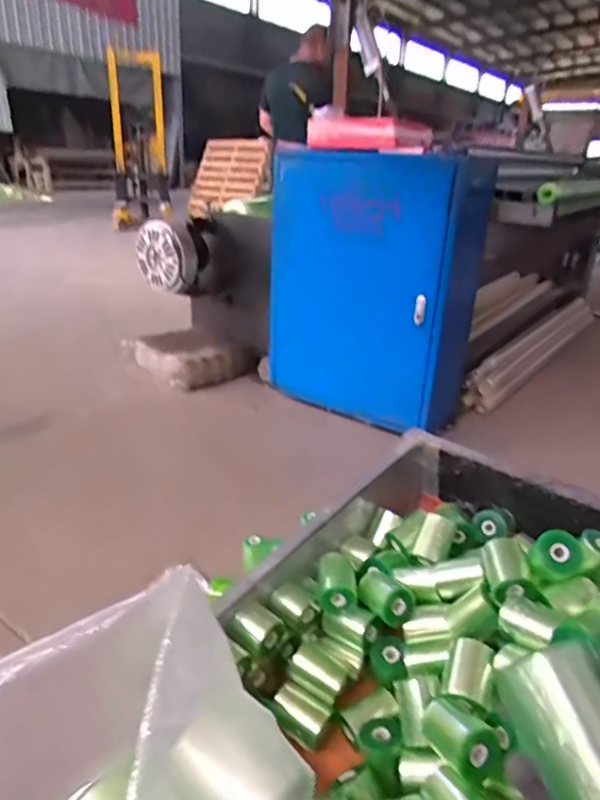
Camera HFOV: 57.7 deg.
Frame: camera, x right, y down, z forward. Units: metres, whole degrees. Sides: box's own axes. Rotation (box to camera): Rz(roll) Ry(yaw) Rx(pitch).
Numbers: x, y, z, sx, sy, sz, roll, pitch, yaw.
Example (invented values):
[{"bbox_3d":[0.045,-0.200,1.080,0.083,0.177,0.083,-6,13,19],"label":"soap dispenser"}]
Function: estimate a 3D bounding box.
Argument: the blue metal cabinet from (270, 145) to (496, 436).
[{"bbox_3d":[0.225,-0.357,1.816,0.669,0.816,0.325,20,30,34],"label":"blue metal cabinet"}]

